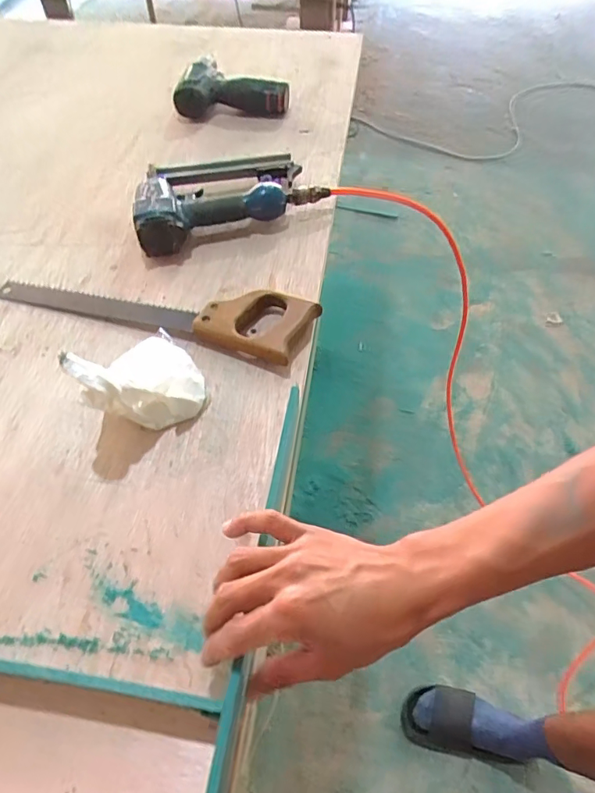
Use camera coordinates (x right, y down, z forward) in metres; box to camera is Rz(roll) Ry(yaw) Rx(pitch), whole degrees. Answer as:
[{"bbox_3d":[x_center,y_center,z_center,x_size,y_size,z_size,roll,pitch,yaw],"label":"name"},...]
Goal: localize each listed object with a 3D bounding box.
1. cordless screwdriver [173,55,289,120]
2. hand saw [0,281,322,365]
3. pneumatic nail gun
[{"bbox_3d":[-0.110,-0.541,0.863,0.193,0.046,0.129,11,54,7],"label":"cordless screwdriver"},{"bbox_3d":[-0.169,-0.115,0.566,0.380,0.033,0.082,15,56,11],"label":"hand saw"},{"bbox_3d":[-0.101,-0.282,0.678,0.254,0.058,0.154,-17,56,-11],"label":"pneumatic nail gun"}]

